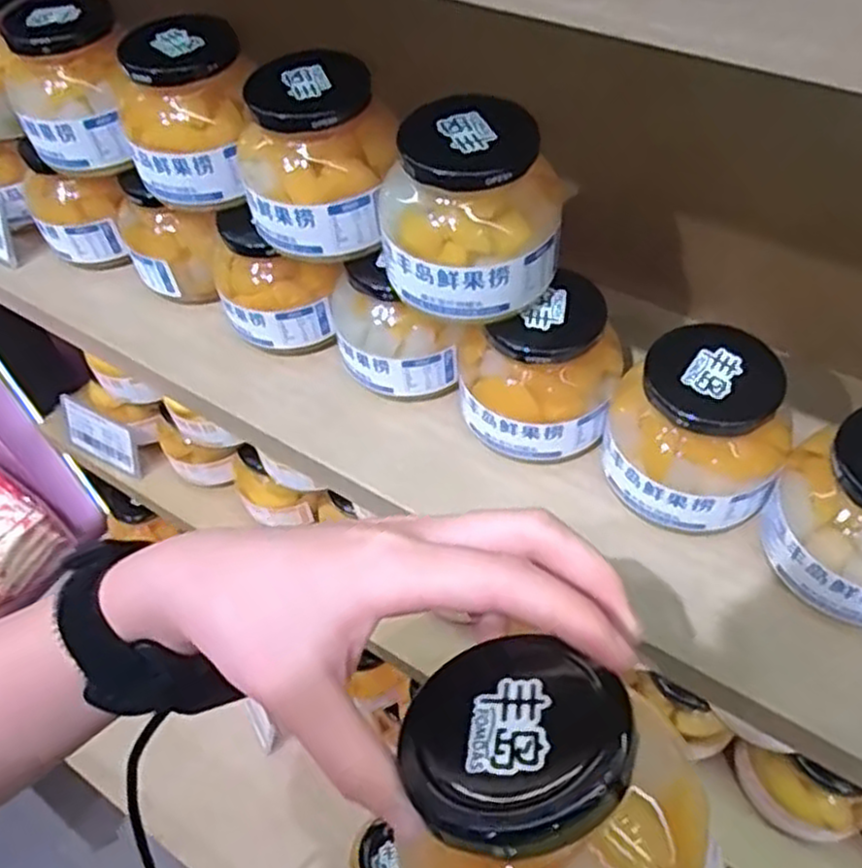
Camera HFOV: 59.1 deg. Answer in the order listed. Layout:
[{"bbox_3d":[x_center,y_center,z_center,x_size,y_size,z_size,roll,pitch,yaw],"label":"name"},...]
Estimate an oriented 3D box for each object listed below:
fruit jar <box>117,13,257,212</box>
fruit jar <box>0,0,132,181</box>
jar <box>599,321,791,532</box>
[{"bbox_3d":[-0.142,-0.187,0.446,0.075,0.079,0.085,-19,54,-10],"label":"fruit jar"},{"bbox_3d":[-0.223,-0.213,0.473,0.073,0.084,0.081,-18,54,-9],"label":"fruit jar"},{"bbox_3d":[0.135,-0.003,0.386,0.085,0.072,0.074,22,58,19],"label":"jar"}]

